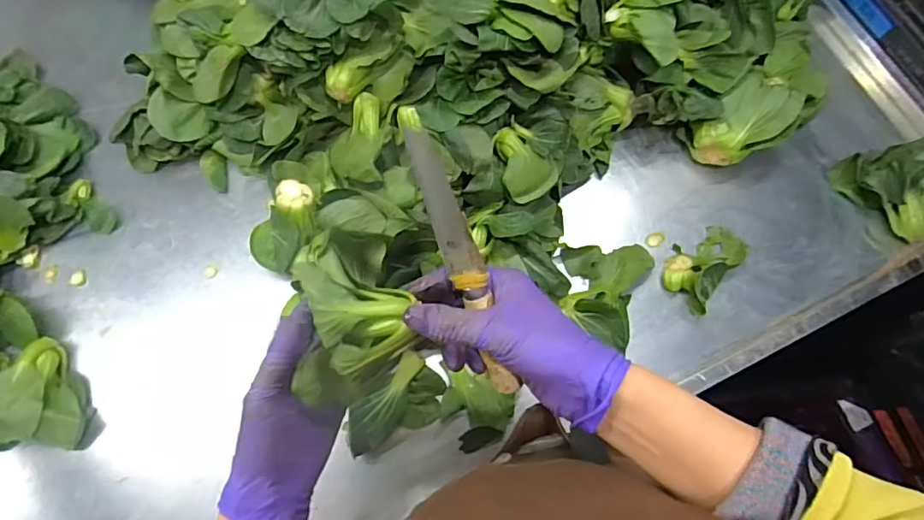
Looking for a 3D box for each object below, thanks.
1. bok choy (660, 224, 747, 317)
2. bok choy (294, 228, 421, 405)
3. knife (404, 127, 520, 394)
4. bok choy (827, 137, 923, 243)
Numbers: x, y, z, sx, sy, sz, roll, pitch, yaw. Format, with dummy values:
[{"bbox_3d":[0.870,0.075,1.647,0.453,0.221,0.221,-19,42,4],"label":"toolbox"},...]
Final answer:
[{"bbox_3d":[0.280,0.001,0.615,0.067,0.035,0.108,40,75,11],"label":"bok choy"},{"bbox_3d":[-0.073,0.043,0.375,0.077,0.062,0.107,-1,71,-2],"label":"bok choy"},{"bbox_3d":[0.004,0.007,0.356,0.022,0.019,0.198,-24,115,-9],"label":"knife"},{"bbox_3d":[0.526,-0.092,0.631,0.080,0.077,0.125,-35,75,-12],"label":"bok choy"}]

